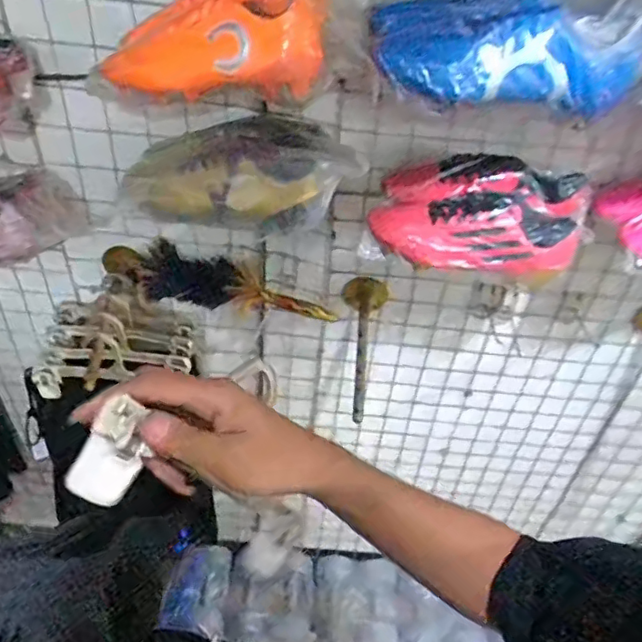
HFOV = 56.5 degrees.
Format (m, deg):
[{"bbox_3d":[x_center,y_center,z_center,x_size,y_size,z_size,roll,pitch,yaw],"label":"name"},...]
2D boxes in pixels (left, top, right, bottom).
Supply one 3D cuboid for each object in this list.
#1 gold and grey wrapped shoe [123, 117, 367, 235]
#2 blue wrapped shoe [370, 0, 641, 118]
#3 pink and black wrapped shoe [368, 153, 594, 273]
[{"bbox_3d":[-0.094,-0.189,0.744,0.268,0.086,0.141,3,43,-3],"label":"gold and grey wrapped shoe"},{"bbox_3d":[0.201,-0.280,0.618,0.283,0.098,0.130,-3,43,-9],"label":"blue wrapped shoe"},{"bbox_3d":[0.197,-0.139,0.748,0.245,0.094,0.132,14,43,10],"label":"pink and black wrapped shoe"}]

